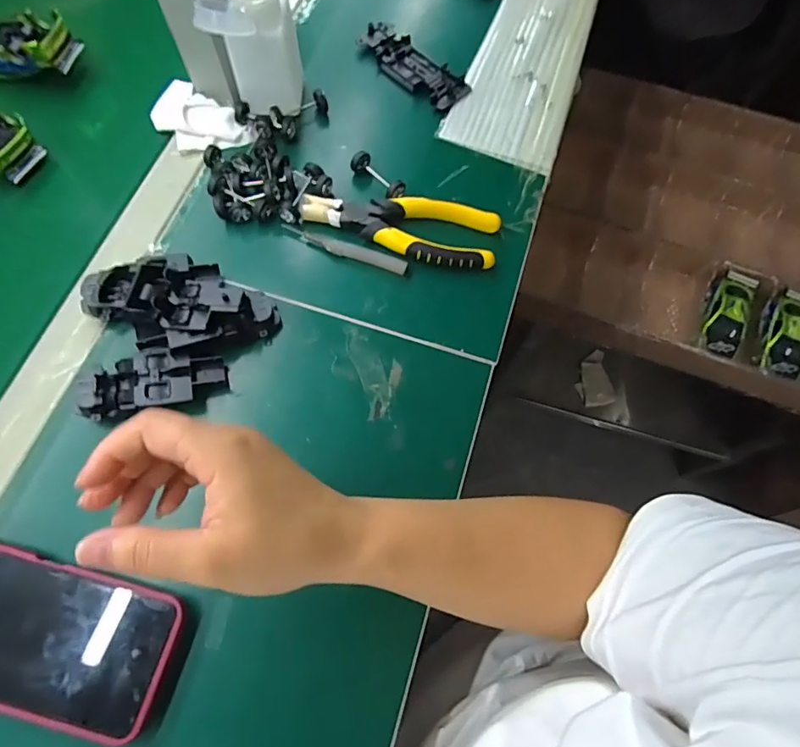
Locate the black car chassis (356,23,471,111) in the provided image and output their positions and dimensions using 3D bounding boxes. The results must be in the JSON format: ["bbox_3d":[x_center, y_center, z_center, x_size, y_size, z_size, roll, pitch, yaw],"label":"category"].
[{"bbox_3d":[0.012,-0.305,0.487,0.121,0.009,0.043,43,74,12],"label":"black car chassis"}]

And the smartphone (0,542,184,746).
[{"bbox_3d":[-0.223,0.159,0.302,0.166,0.012,0.082,16,73,2],"label":"smartphone"}]

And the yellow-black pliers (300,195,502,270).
[{"bbox_3d":[0.000,-0.126,0.421,0.164,0.018,0.054,14,70,2],"label":"yellow-black pliers"}]

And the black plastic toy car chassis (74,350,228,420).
[{"bbox_3d":[-0.177,0.008,0.361,0.095,0.028,0.042,-10,71,-6],"label":"black plastic toy car chassis"}]

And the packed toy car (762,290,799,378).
[{"bbox_3d":[0.497,-0.052,0.639,0.058,0.034,0.123,18,68,4],"label":"packed toy car"}]

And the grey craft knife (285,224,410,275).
[{"bbox_3d":[-0.047,-0.104,0.415,0.109,0.006,0.012,19,70,4],"label":"grey craft knife"}]

